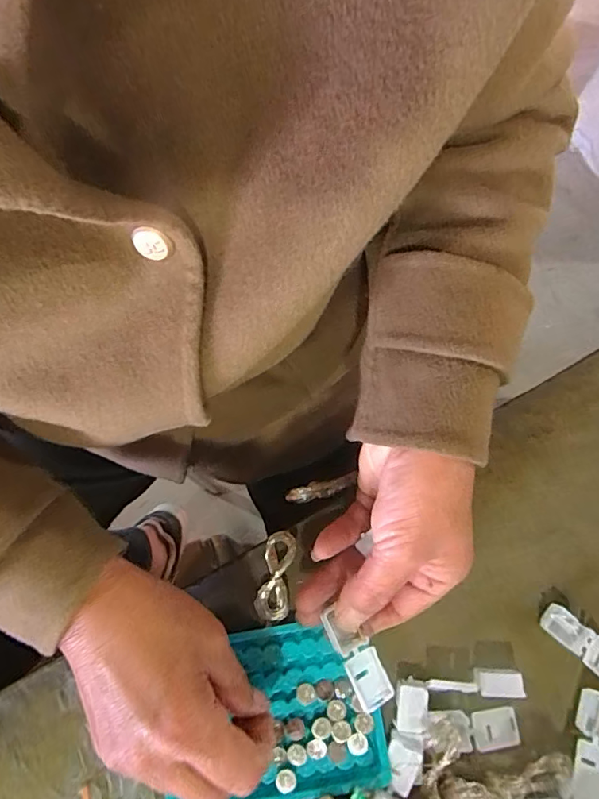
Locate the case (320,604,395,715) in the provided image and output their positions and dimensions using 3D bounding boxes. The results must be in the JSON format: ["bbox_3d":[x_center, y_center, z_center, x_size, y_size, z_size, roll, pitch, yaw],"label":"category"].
[{"bbox_3d":[0.031,0.140,0.259,0.021,0.009,0.054,-33,84,-7],"label":"case"}]

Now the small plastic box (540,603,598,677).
[{"bbox_3d":[0.171,0.147,0.291,0.053,0.009,0.019,40,80,10],"label":"small plastic box"}]

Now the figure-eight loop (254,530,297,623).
[{"bbox_3d":[-0.015,0.111,0.304,0.021,0.010,0.054,7,76,3],"label":"figure-eight loop"}]

